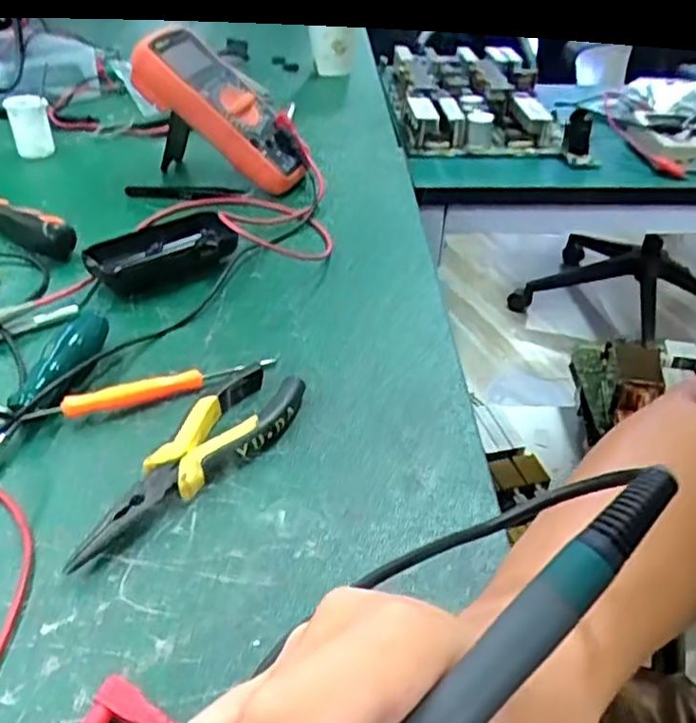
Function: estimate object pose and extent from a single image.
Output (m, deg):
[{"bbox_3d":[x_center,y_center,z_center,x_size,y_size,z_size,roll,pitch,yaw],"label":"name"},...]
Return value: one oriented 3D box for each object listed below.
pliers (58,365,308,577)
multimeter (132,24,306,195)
[{"bbox_3d":[-0.074,0.051,0.363,0.046,0.018,0.153,17,40,20],"label":"pliers"},{"bbox_3d":[-0.124,-0.208,0.644,0.166,0.115,0.065,39,40,-9],"label":"multimeter"}]

